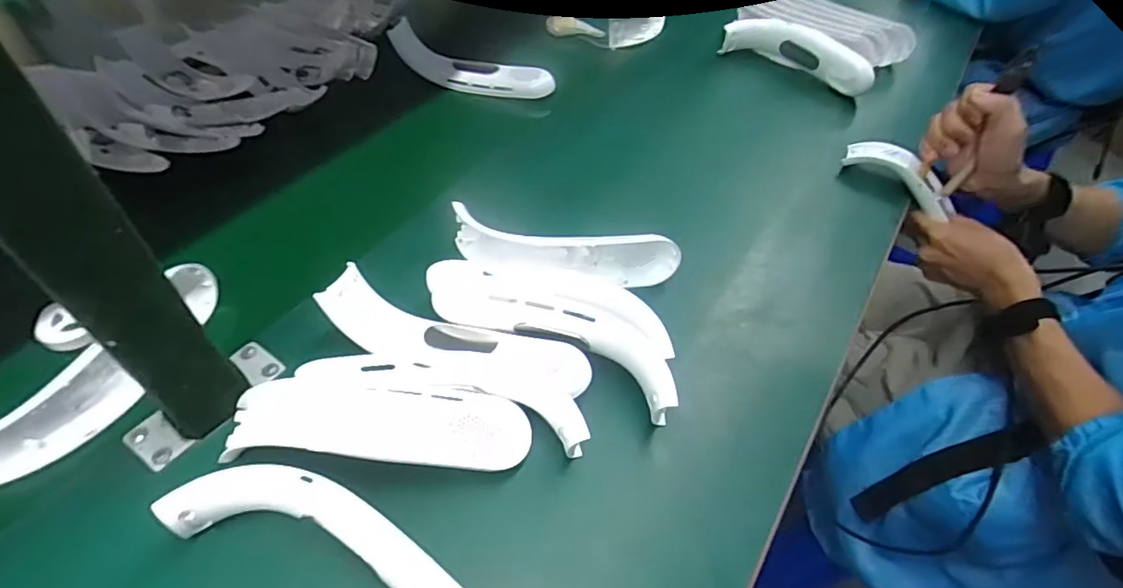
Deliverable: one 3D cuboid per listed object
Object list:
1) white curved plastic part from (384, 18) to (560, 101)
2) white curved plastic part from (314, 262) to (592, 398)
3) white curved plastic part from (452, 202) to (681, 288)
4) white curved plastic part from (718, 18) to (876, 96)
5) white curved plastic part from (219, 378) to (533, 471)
[{"bbox_3d":[-0.108,-0.277,0.681,0.195,0.055,0.039,11,52,6],"label":"white curved plastic part"},{"bbox_3d":[-0.078,0.040,0.413,0.199,0.043,0.059,14,52,4],"label":"white curved plastic part"},{"bbox_3d":[0.001,-0.036,0.488,0.200,0.042,0.040,11,52,1],"label":"white curved plastic part"},{"bbox_3d":[0.313,-0.315,0.751,0.193,0.069,0.035,24,55,16],"label":"white curved plastic part"},{"bbox_3d":[-0.120,0.089,0.378,0.196,0.037,0.049,4,52,-4],"label":"white curved plastic part"}]

